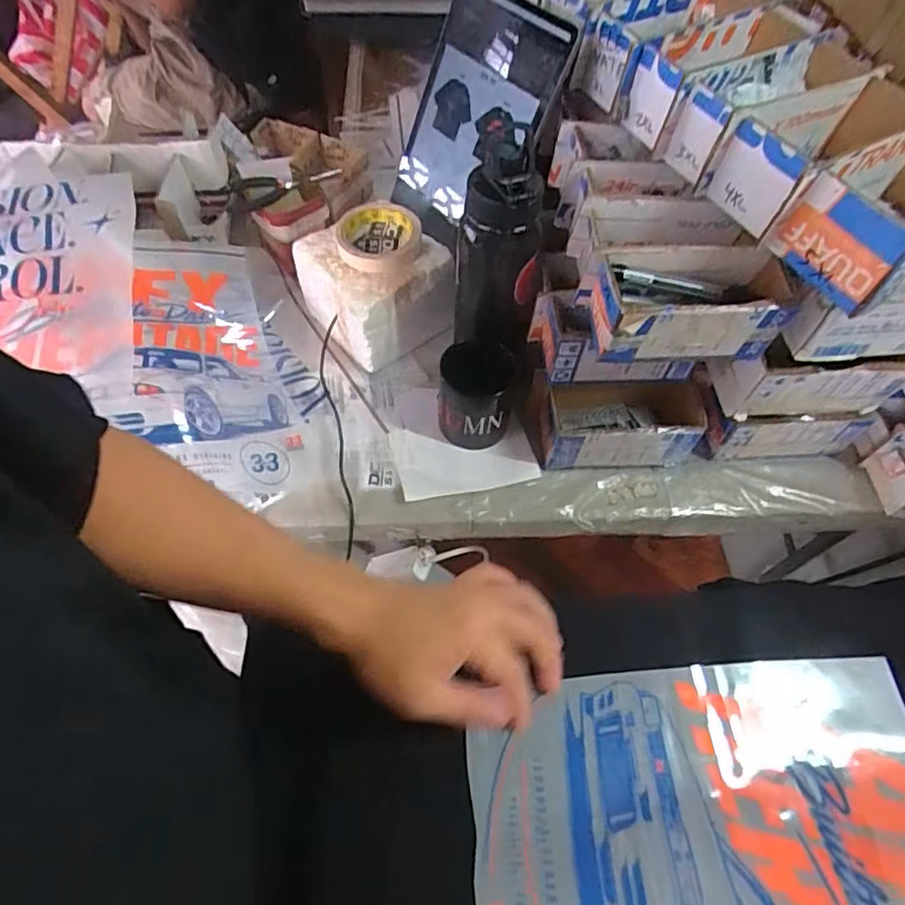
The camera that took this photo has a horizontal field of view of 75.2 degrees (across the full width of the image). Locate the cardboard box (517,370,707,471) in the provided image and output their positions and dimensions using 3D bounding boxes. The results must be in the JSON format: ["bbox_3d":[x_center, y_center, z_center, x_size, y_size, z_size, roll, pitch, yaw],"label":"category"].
[{"bbox_3d":[0.178,-0.035,0.637,0.187,0.073,0.088,0,58,-3],"label":"cardboard box"}]

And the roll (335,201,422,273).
[{"bbox_3d":[-0.083,-0.242,0.665,0.092,0.023,0.105,-3,59,-5],"label":"roll"}]

